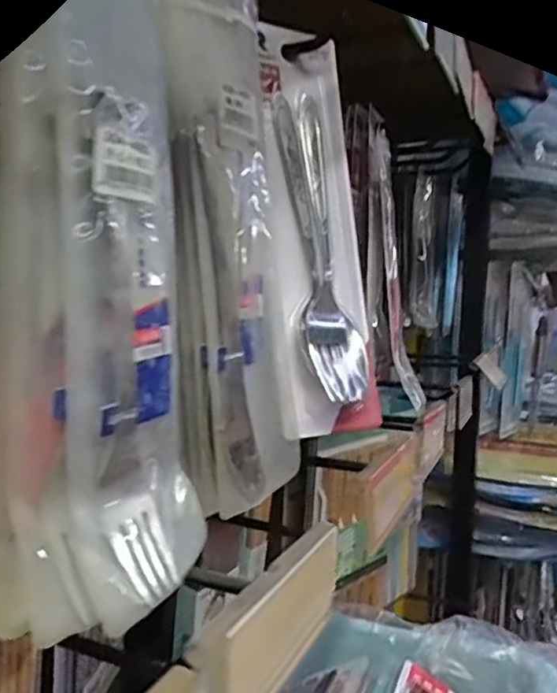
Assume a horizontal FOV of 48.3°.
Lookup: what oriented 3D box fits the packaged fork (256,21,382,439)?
[{"bbox_3d":[0.021,-0.064,0.327,0.050,0.213,0.014,-1,-8,-25],"label":"packaged fork"}]

